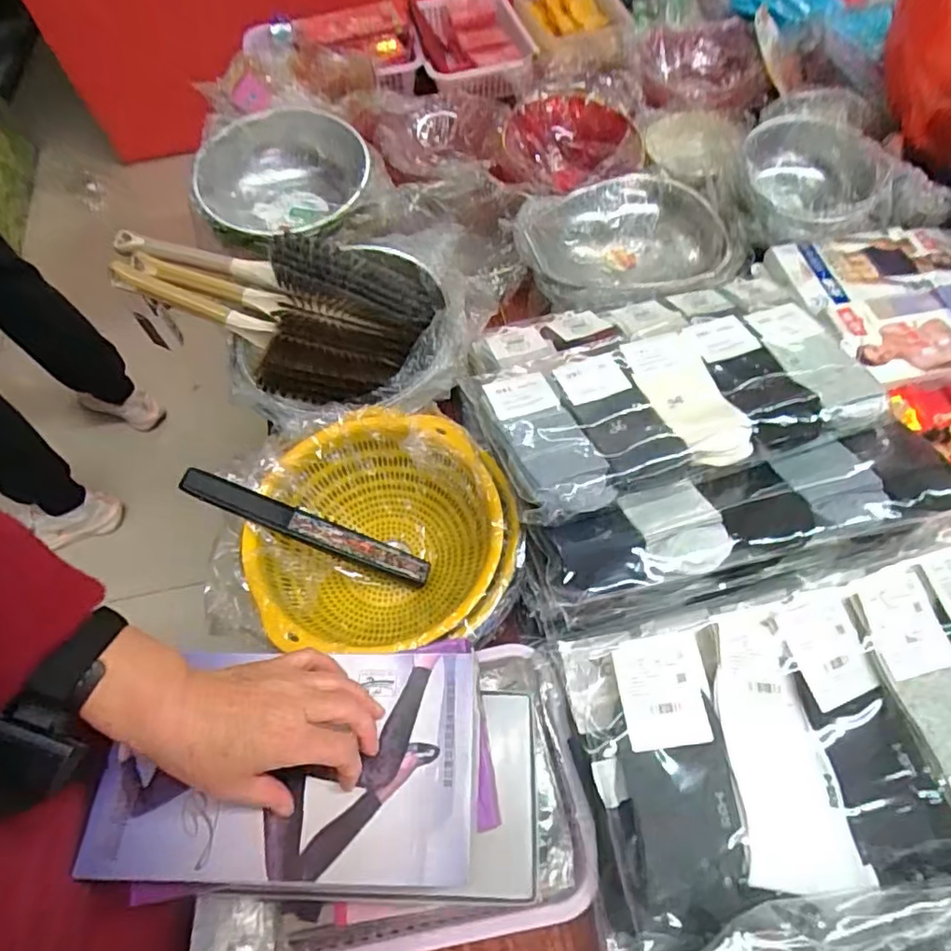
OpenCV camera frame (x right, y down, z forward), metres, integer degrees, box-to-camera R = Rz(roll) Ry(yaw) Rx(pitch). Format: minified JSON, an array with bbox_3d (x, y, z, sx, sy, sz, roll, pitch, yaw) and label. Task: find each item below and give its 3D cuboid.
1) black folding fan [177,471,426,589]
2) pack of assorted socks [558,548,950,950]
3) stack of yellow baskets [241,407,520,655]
[{"bbox_3d":[-0.167,0.056,0.607,0.258,0.015,0.027,25,61,-17],"label":"black folding fan"},{"bbox_3d":[0.302,0.216,0.495,0.442,0.072,0.246,-11,60,-3],"label":"pack of assorted socks"},{"bbox_3d":[-0.090,0.060,0.630,0.268,0.111,0.237,-1,60,3],"label":"stack of yellow baskets"}]

